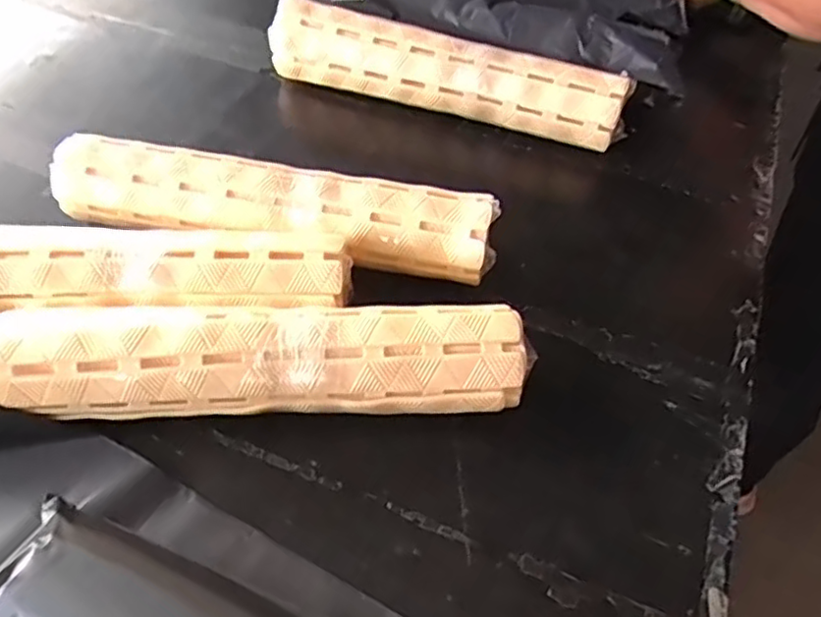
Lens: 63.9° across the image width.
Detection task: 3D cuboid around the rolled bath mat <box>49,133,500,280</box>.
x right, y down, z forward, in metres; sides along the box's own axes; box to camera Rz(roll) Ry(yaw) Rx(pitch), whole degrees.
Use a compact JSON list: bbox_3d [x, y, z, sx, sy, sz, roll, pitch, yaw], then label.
[{"bbox_3d":[-0.123,-0.091,0.607,0.402,0.078,0.077,9,53,5],"label":"rolled bath mat"}]

